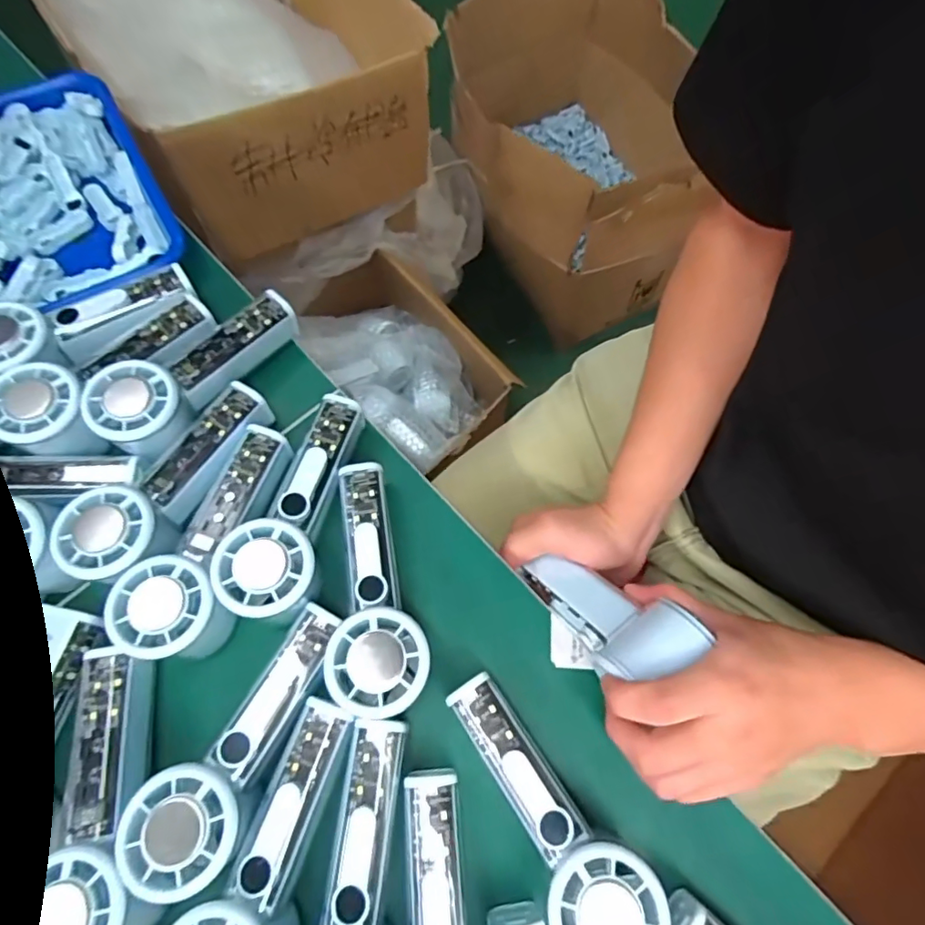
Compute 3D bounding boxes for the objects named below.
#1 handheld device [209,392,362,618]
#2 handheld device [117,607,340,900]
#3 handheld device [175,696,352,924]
[{"bbox_3d":[-0.105,0.023,0.347,0.054,0.027,0.150,13,56,5],"label":"handheld device"},{"bbox_3d":[-0.119,0.150,0.298,0.053,0.027,0.149,27,59,9],"label":"handheld device"},{"bbox_3d":[-0.102,0.207,0.286,0.052,0.029,0.150,18,57,7],"label":"handheld device"}]

